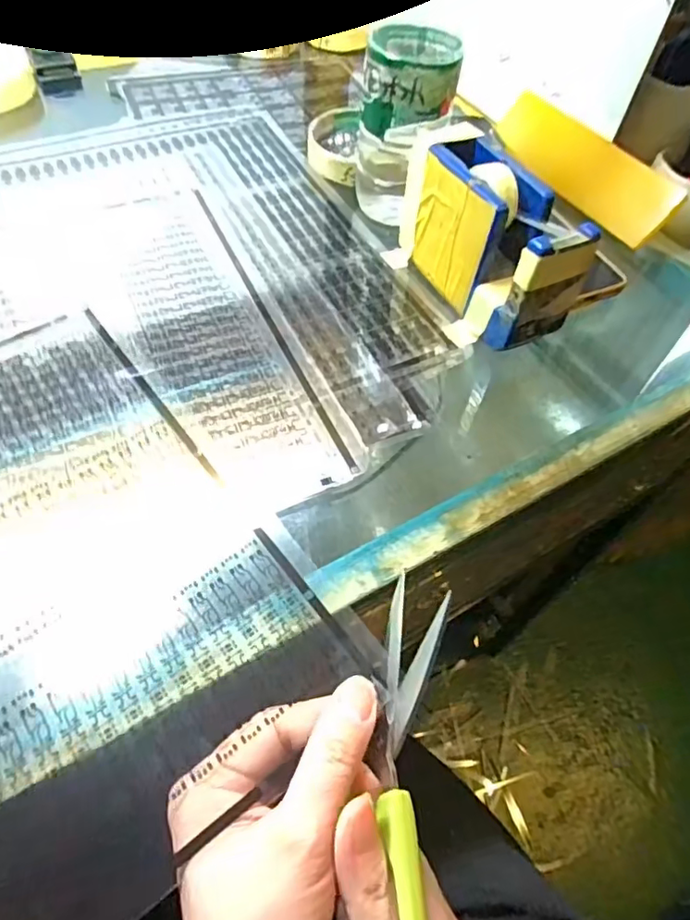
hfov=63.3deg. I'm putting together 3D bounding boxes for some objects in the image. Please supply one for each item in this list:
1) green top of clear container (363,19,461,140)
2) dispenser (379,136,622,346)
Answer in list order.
[{"bbox_3d":[0.046,-0.261,0.384,0.059,0.044,0.067,11,55,3],"label":"green top of clear container"},{"bbox_3d":[0.087,-0.137,0.360,0.059,0.081,0.147,-24,60,-21],"label":"dispenser"}]

